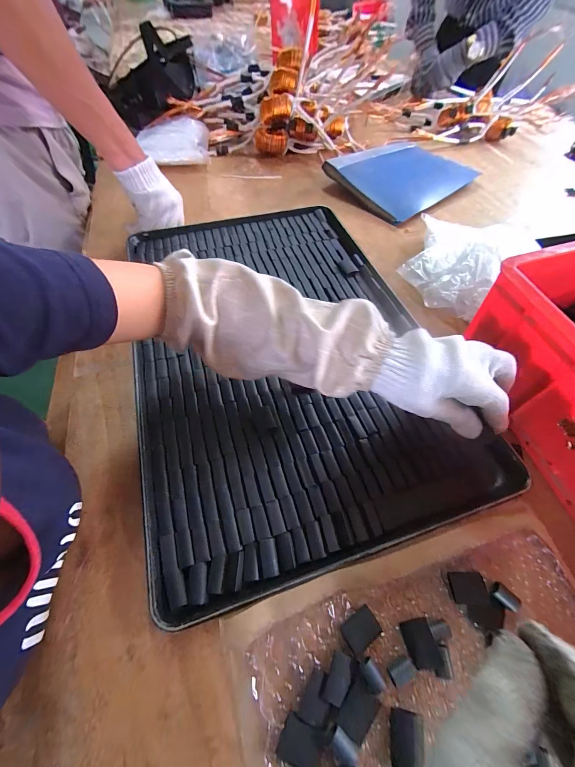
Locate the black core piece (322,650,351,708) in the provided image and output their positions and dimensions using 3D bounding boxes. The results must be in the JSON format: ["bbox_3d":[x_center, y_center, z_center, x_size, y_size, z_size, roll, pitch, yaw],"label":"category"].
[{"bbox_3d":[0.042,0.241,0.239,0.017,0.004,0.032,23,60,13],"label":"black core piece"}]

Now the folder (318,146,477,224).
[{"bbox_3d":[0.269,-0.487,0.686,0.294,0.045,0.233,-36,65,-21],"label":"folder"}]

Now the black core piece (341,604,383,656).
[{"bbox_3d":[0.065,0.216,0.257,0.031,0.004,0.024,-27,62,-17],"label":"black core piece"}]

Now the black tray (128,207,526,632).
[{"bbox_3d":[-0.019,-0.075,0.425,0.392,0.022,0.591,-14,59,-10],"label":"black tray"}]

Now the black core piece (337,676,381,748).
[{"bbox_3d":[0.055,0.256,0.228,0.025,0.004,0.031,38,65,20],"label":"black core piece"}]

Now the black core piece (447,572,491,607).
[{"bbox_3d":[0.170,0.191,0.274,0.033,0.004,0.026,0,58,-1],"label":"black core piece"}]

